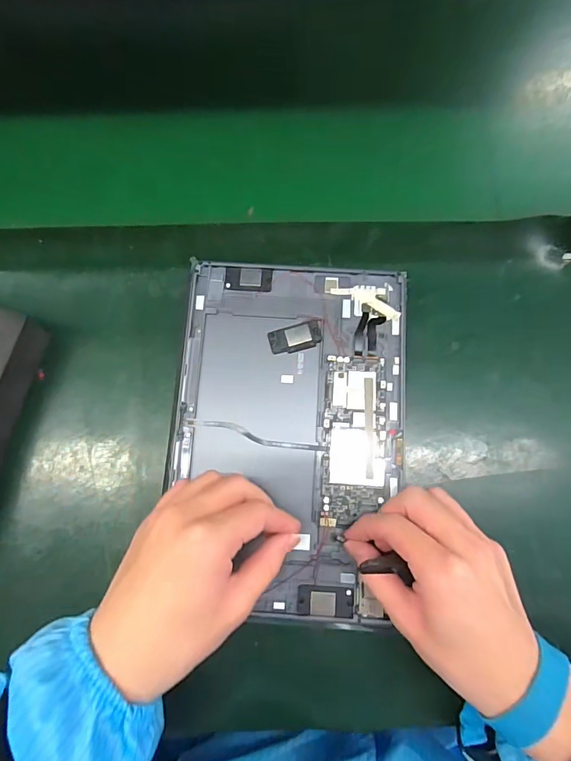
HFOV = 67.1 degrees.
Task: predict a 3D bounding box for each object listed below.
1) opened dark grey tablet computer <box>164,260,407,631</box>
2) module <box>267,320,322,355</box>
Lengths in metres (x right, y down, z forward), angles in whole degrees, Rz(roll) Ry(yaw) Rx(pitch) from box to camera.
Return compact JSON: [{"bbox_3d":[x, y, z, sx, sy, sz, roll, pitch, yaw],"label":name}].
[{"bbox_3d":[0.002,0.035,0.317,0.167,0.010,0.255,4,77,0],"label":"opened dark grey tablet computer"},{"bbox_3d":[0.008,-0.033,0.331,0.040,0.004,0.021,-15,78,-4],"label":"module"}]

